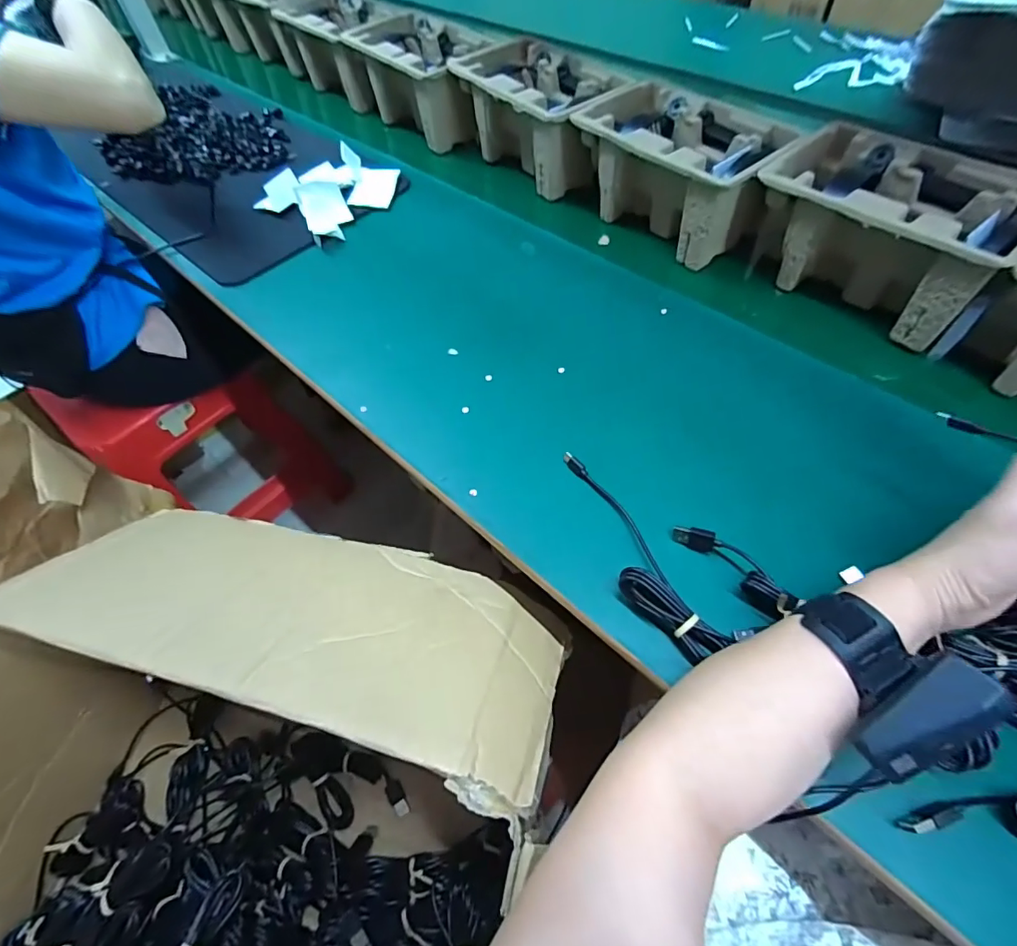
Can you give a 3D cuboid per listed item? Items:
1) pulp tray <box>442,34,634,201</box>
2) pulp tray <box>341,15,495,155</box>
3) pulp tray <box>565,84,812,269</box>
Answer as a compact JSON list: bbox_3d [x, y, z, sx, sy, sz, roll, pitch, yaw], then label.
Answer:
[{"bbox_3d":[0.046,-0.485,0.689,0.149,0.123,0.240,-37,62,-19],"label":"pulp tray"},{"bbox_3d":[-0.123,-0.609,0.773,0.148,0.101,0.249,-34,61,-17],"label":"pulp tray"},{"bbox_3d":[0.200,-0.359,0.592,0.150,0.104,0.223,-40,63,-20],"label":"pulp tray"}]

